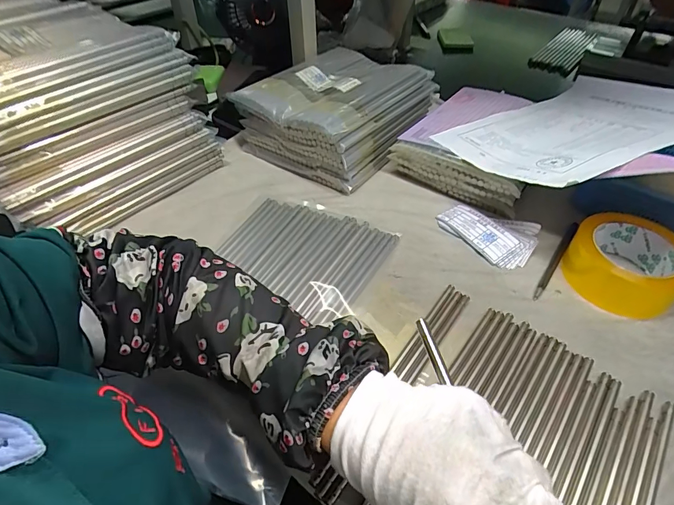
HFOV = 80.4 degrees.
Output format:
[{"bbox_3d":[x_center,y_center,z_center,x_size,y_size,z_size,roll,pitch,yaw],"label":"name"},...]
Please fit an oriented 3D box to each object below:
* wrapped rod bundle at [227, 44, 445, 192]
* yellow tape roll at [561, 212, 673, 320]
[{"bbox_3d":[0.011,-0.213,0.605,0.185,0.088,0.253,28,53,24],"label":"wrapped rod bundle"},{"bbox_3d":[0.301,0.011,0.413,0.107,0.045,0.105,0,46,0],"label":"yellow tape roll"}]

